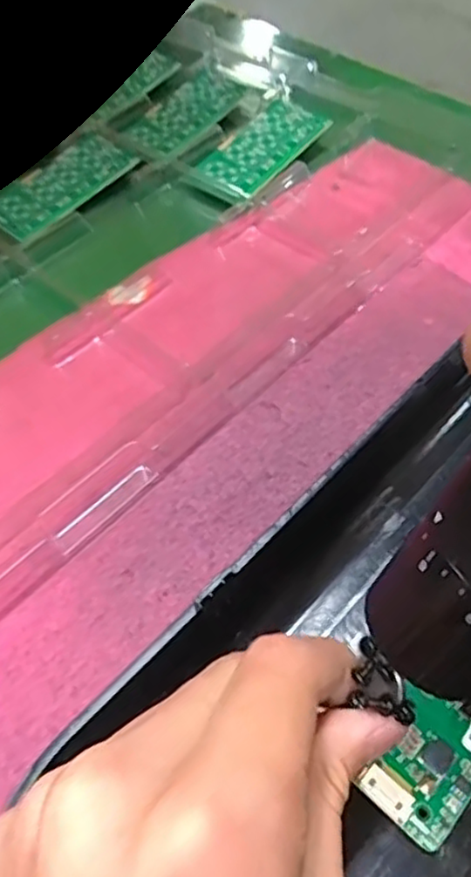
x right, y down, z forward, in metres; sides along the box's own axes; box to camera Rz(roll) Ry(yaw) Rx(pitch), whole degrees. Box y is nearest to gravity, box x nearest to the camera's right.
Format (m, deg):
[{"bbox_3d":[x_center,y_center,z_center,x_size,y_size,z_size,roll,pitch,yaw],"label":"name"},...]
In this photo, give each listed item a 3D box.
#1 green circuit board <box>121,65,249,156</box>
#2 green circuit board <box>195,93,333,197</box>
[{"bbox_3d":[-0.031,-0.230,0.466,0.049,0.007,0.093,32,59,21],"label":"green circuit board"},{"bbox_3d":[0.018,-0.191,0.434,0.050,0.010,0.087,33,60,22],"label":"green circuit board"}]

